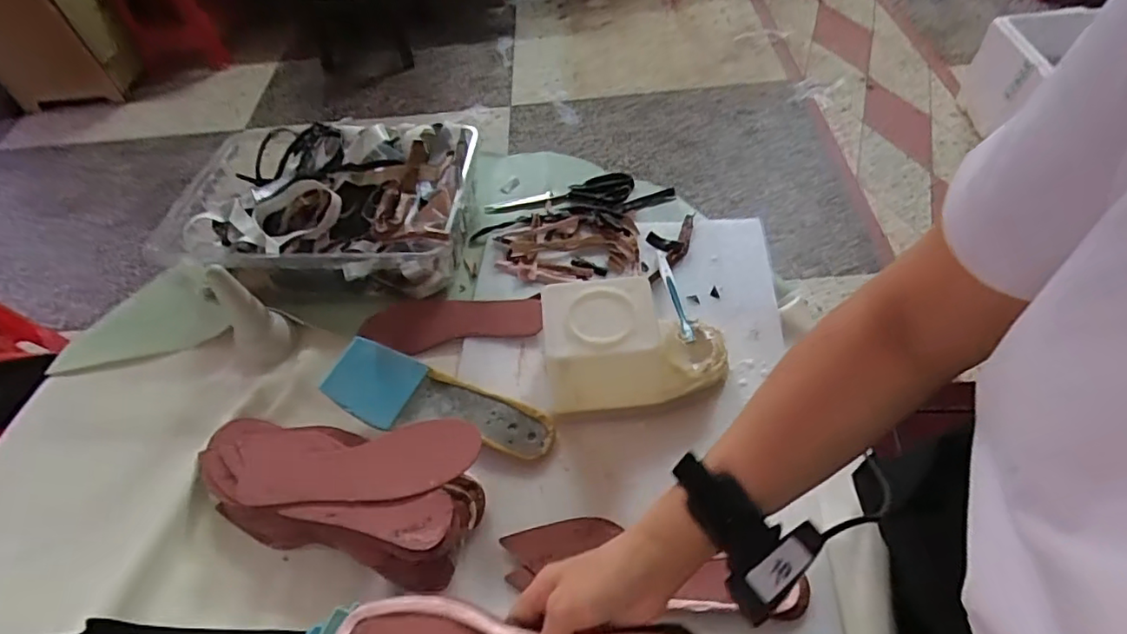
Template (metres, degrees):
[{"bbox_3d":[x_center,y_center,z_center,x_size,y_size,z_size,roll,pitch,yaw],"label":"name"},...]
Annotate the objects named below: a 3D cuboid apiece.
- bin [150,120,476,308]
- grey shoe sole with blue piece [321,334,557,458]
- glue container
[{"bbox_3d":[-0.323,-0.151,0.789,0.386,0.110,0.270,0,52,5],"label":"bin"},{"bbox_3d":[-0.125,0.083,0.615,0.234,0.061,0.081,9,53,12],"label":"grey shoe sole with blue piece"},{"bbox_3d":[0.073,0.028,0.606,0.191,0.108,0.096,-6,52,0],"label":"glue container"}]

